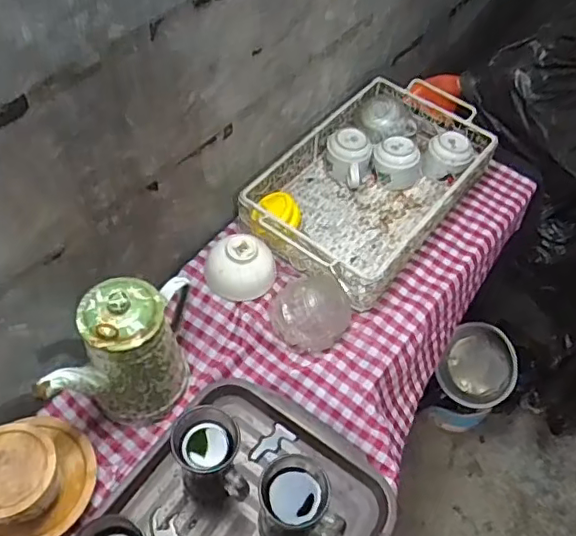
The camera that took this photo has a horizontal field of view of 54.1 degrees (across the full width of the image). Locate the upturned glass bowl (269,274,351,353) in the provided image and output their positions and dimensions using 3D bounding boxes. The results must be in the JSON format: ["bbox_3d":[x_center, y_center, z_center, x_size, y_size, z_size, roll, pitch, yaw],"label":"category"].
[{"bbox_3d":[0.034,0.053,0.813,0.113,0.068,0.111,3,54,-4],"label":"upturned glass bowl"}]

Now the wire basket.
[{"bbox_3d":[0.138,-0.152,0.957,0.268,0.084,0.416,35,59,18],"label":"wire basket"}]

